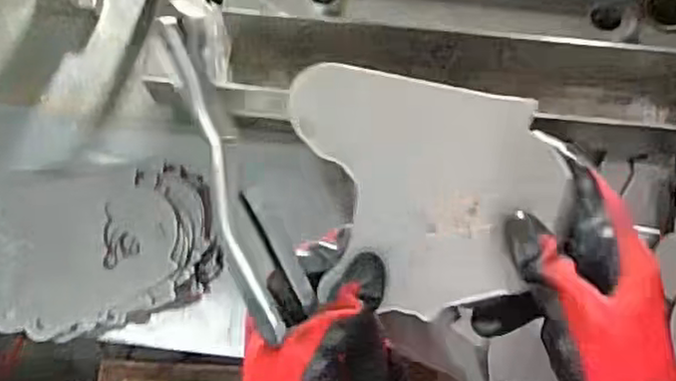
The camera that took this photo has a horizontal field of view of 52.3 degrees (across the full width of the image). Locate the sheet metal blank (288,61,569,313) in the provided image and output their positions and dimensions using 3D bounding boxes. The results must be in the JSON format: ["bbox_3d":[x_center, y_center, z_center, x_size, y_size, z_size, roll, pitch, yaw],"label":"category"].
[{"bbox_3d":[0.043,0.003,0.359,0.141,0.009,0.117,10,90,3],"label":"sheet metal blank"}]

